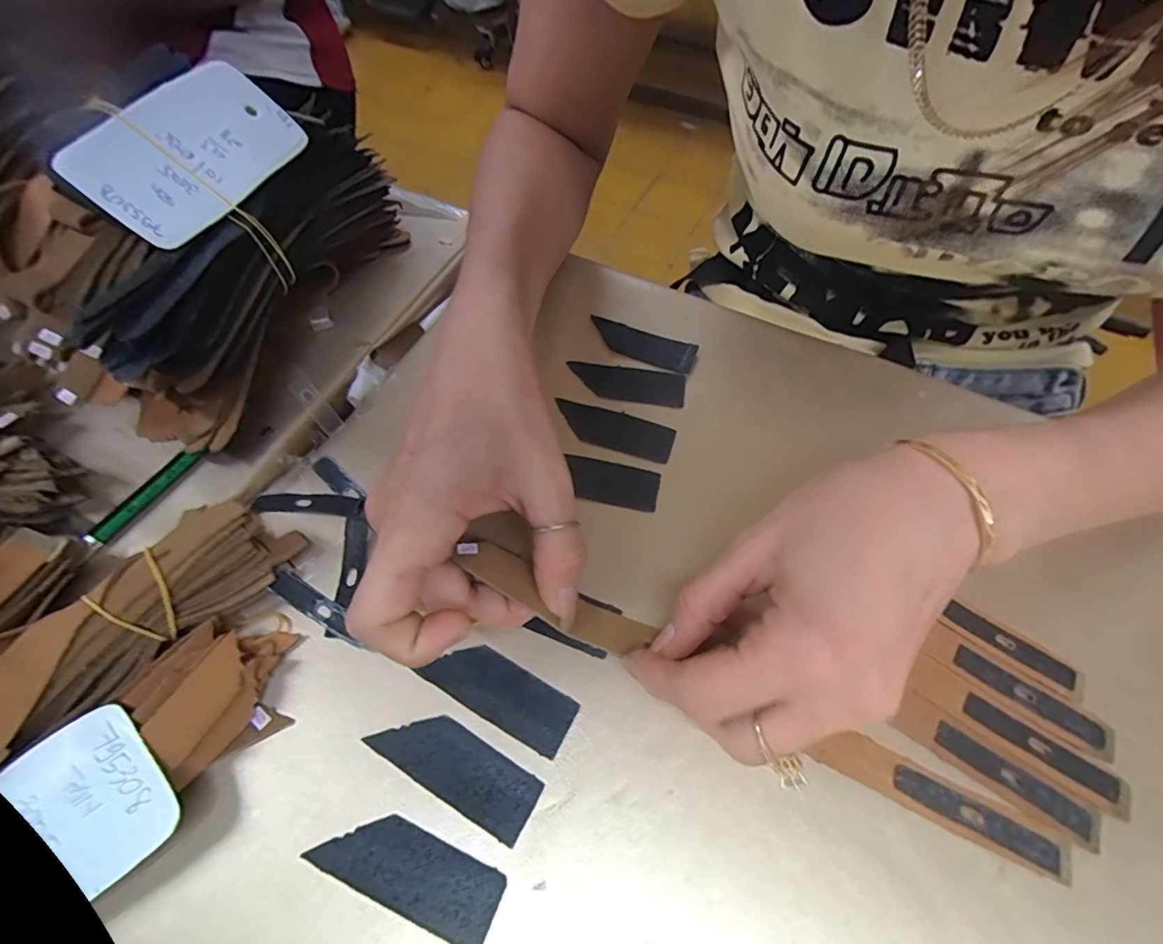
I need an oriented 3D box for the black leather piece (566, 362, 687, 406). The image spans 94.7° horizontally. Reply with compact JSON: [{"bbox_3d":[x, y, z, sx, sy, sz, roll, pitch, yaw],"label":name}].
[{"bbox_3d":[0.025,-0.050,0.296,0.064,0.004,0.025,10,58,5],"label":"black leather piece"}]

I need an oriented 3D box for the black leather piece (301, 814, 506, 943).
[{"bbox_3d":[-0.059,0.134,0.180,0.064,0.004,0.023,20,59,11],"label":"black leather piece"}]

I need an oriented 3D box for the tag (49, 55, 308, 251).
[{"bbox_3d":[-0.182,-0.154,0.254,0.054,0.009,0.098,39,61,-21],"label":"tag"}]

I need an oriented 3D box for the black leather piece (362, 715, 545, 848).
[{"bbox_3d":[-0.047,0.108,0.197,0.063,0.004,0.022,26,61,14],"label":"black leather piece"}]

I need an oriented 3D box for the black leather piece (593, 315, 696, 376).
[{"bbox_3d":[0.034,-0.074,0.311,0.064,0.004,0.024,19,59,10],"label":"black leather piece"}]

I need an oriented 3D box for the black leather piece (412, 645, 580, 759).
[{"bbox_3d":[-0.032,0.086,0.212,0.060,0.004,0.023,28,68,10],"label":"black leather piece"}]

